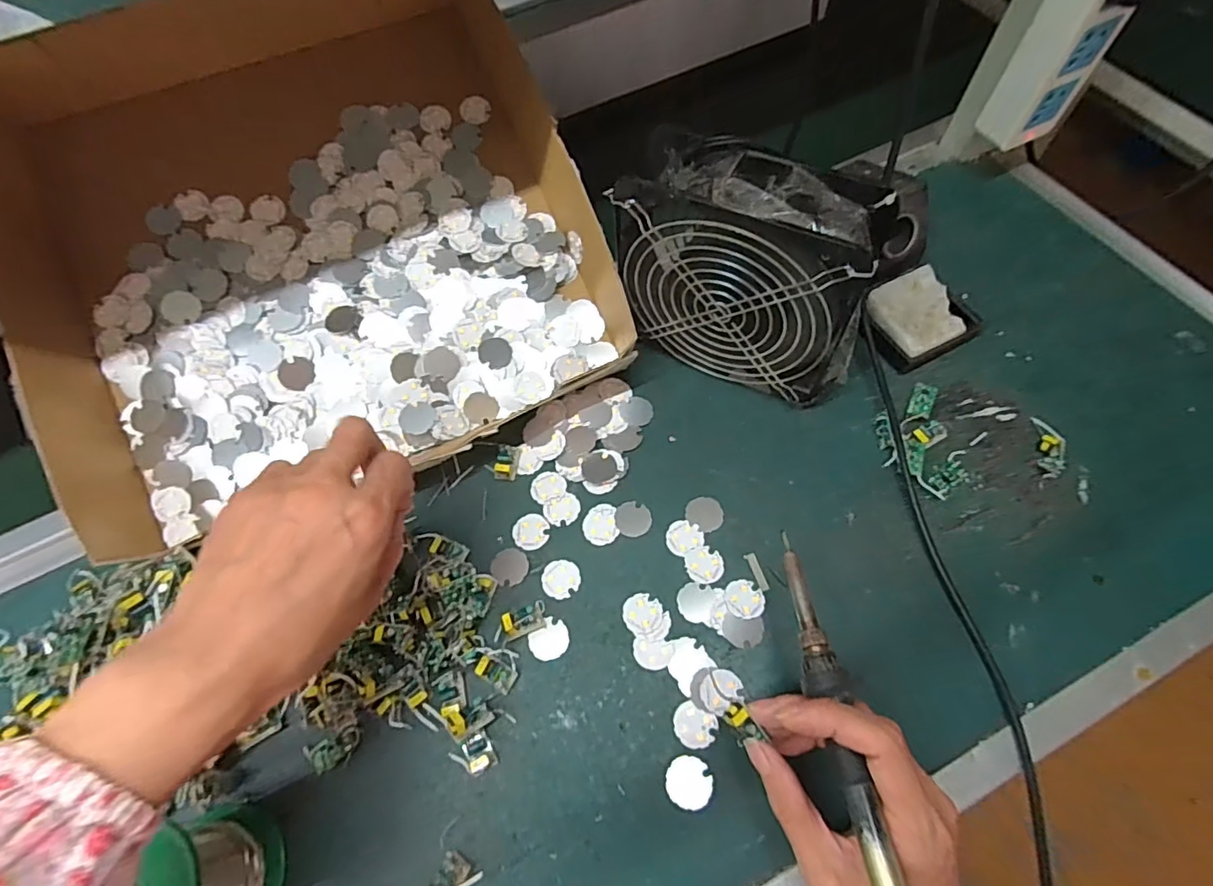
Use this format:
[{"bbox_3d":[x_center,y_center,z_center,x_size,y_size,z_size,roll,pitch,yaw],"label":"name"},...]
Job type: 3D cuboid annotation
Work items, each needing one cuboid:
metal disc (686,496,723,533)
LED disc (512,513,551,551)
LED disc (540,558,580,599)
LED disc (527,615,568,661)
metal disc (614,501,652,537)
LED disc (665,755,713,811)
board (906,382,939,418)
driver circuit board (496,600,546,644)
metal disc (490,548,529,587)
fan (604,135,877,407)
[{"bbox_3d":[0.066,0.046,0.384,0.024,0.004,0.023,-1,64,2],"label":"metal disc"},{"bbox_3d":[-0.051,0.059,0.387,0.024,0.004,0.025,-1,64,2],"label":"LED disc"},{"bbox_3d":[-0.029,0.087,0.371,0.024,0.004,0.025,-1,64,2],"label":"LED disc"},{"bbox_3d":[-0.035,0.121,0.355,0.023,0.004,0.025,-1,64,2],"label":"LED disc"},{"bbox_3d":[0.018,0.050,0.385,0.023,0.004,0.024,-1,64,2],"label":"metal disc"},{"bbox_3d":[0.046,0.187,0.317,0.025,0.004,0.025,-1,64,2],"label":"LED disc"},{"bbox_3d":[0.220,-0.029,0.400,0.015,0.004,0.025,14,80,35],"label":"board"},{"bbox_3d":[-0.053,0.111,0.356,0.032,0.012,0.016,-22,65,-8],"label":"driver circuit board"},{"bbox_3d":[-0.064,0.081,0.378,0.024,0.004,0.024,-1,64,2],"label":"metal disc"},{"bbox_3d":[0.088,-0.105,0.374,0.161,0.148,0.064,22,67,13],"label":"fan"}]

